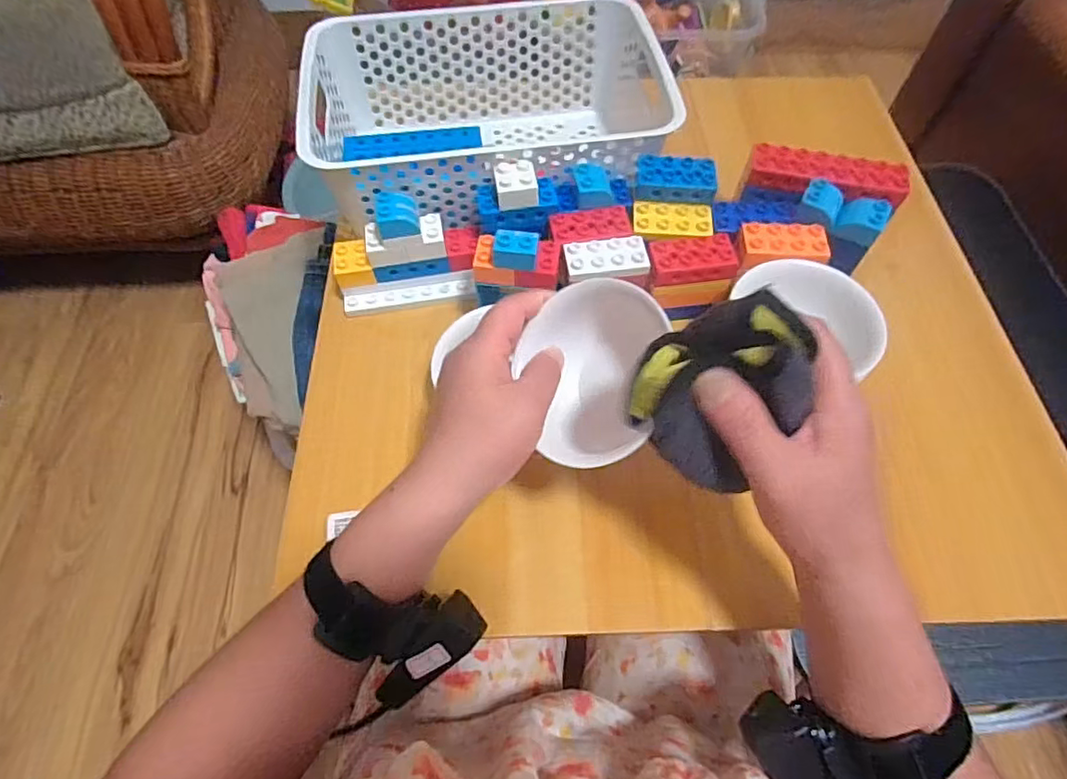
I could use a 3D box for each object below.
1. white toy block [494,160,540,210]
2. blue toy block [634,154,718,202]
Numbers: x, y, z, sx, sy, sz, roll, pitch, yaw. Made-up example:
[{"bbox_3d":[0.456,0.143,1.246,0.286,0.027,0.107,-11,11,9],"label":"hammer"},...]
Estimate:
[{"bbox_3d":[-0.013,-0.162,0.452,0.032,0.017,0.035,-5,62,-2],"label":"white toy block"},{"bbox_3d":[0.116,-0.171,0.465,0.063,0.023,0.028,5,62,3],"label":"blue toy block"}]

